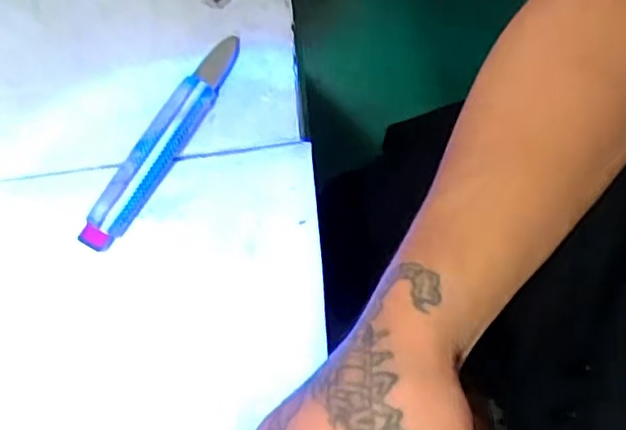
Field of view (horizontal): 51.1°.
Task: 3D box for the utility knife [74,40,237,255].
[{"bbox_3d":[-0.095,-0.050,0.421,0.027,0.018,0.163,30,75,12],"label":"utility knife"}]

